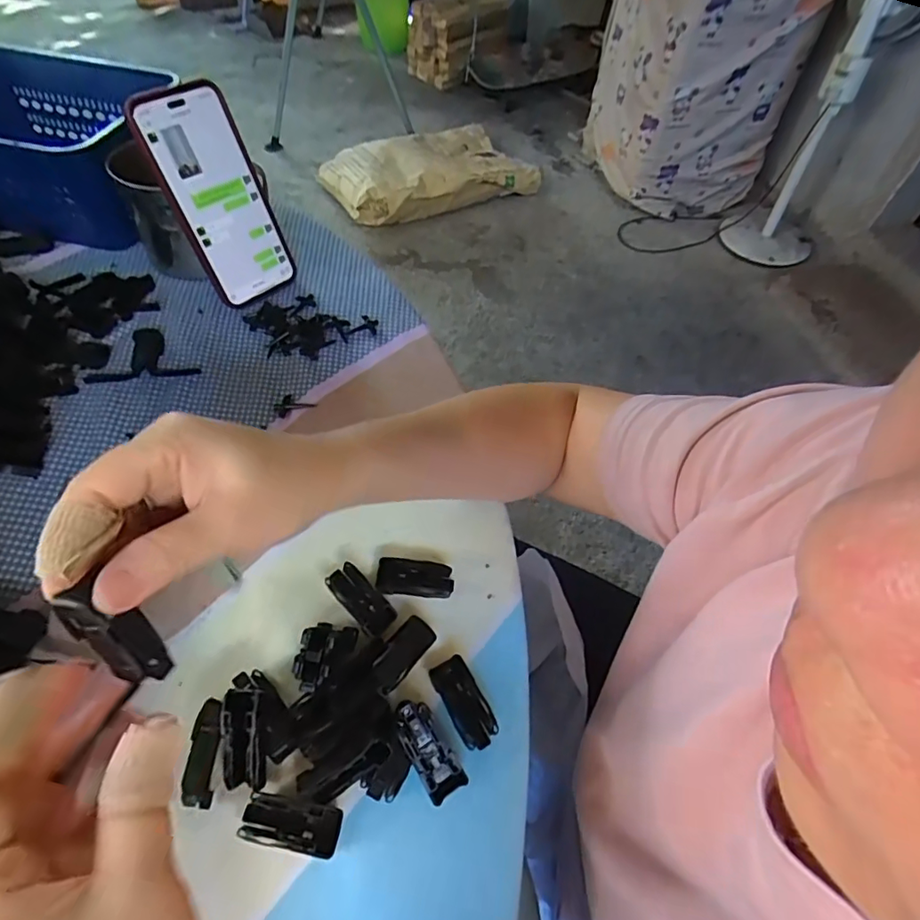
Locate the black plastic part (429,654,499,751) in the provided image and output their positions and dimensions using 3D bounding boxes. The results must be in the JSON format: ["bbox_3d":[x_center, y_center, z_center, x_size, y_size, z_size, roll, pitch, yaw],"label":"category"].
[{"bbox_3d":[0.002,0.134,0.300,0.021,0.009,0.048,-24,60,-19],"label":"black plastic part"}]

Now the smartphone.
[{"bbox_3d":[-0.195,-0.212,0.440,0.073,0.155,0.012,-37,40,-26],"label":"smartphone"}]

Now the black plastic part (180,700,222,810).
[{"bbox_3d":[-0.126,0.144,0.265,0.012,0.009,0.047,2,70,-3],"label":"black plastic part"}]

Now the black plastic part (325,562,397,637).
[{"bbox_3d":[-0.060,0.083,0.325,0.020,0.009,0.050,-37,65,-25],"label":"black plastic part"}]

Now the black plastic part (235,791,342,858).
[{"bbox_3d":[-0.082,0.176,0.262,0.047,0.014,0.020,10,55,4],"label":"black plastic part"}]

